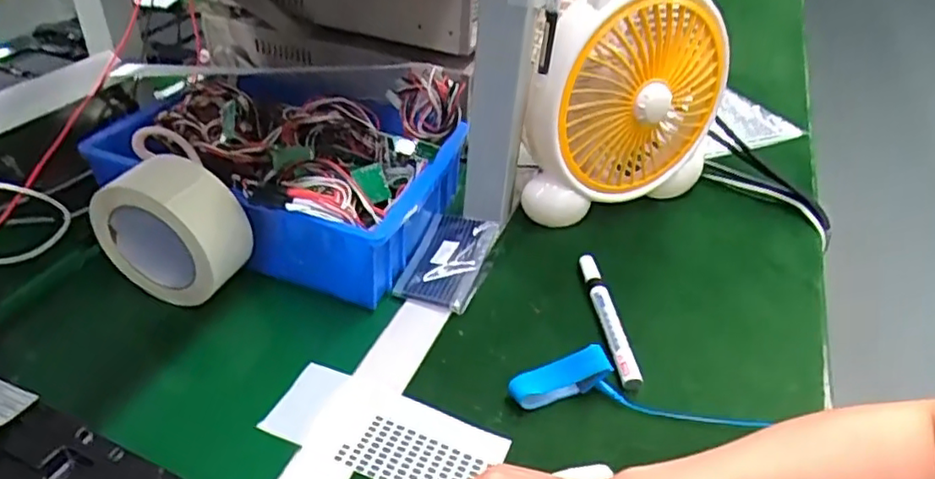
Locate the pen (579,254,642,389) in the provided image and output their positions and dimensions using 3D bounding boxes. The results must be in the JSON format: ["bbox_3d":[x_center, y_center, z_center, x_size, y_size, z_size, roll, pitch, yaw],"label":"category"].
[{"bbox_3d":[0.119,0.064,0.535,0.019,0.013,0.142,0,37,-6],"label":"pen"}]

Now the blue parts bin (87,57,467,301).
[{"bbox_3d":[-0.162,-0.080,0.601,0.280,0.116,0.215,16,38,14],"label":"blue parts bin"}]

